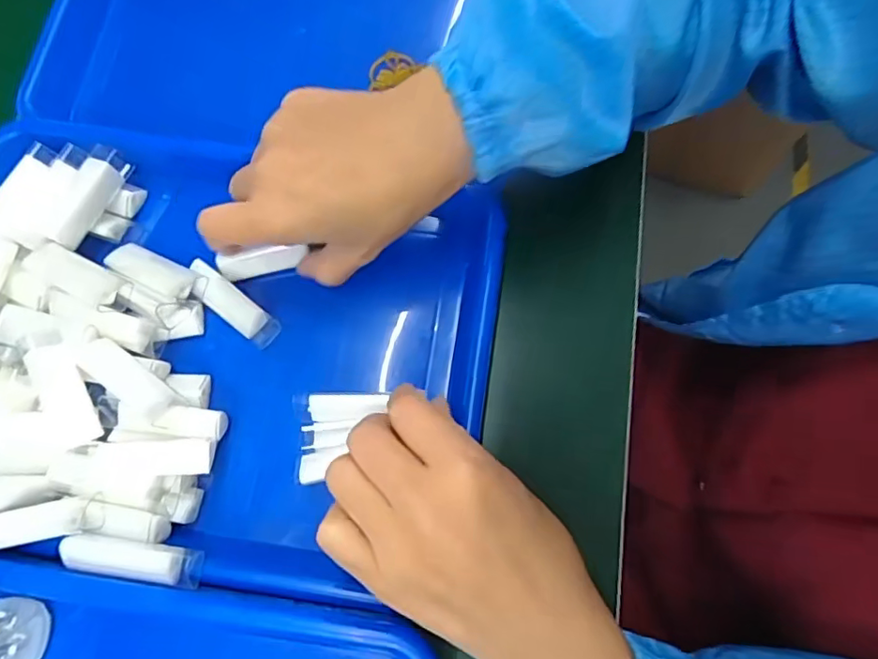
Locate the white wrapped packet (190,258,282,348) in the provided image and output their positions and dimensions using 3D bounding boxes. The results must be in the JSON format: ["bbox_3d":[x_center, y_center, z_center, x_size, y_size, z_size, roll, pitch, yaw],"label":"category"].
[{"bbox_3d":[-0.125,-0.016,0.330,0.064,0.008,0.021,43,79,-3],"label":"white wrapped packet"}]

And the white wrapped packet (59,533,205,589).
[{"bbox_3d":[-0.154,0.117,0.277,0.065,0.017,0.017,8,75,3],"label":"white wrapped packet"}]

